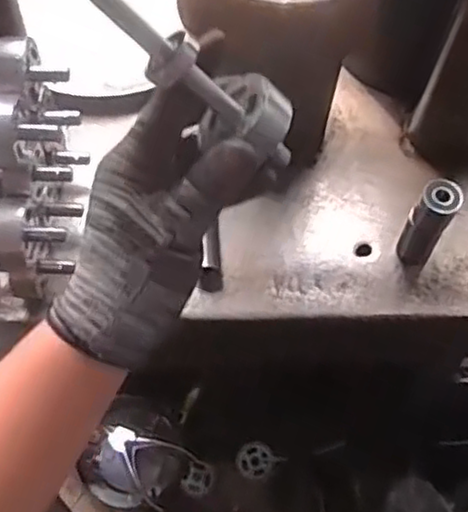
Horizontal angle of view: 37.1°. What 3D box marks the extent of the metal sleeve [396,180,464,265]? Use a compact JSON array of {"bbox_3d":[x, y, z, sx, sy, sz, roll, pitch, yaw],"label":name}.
[{"bbox_3d":[0.158,-0.026,0.571,0.030,0.083,0.035,28,65,12],"label":"metal sleeve"}]

